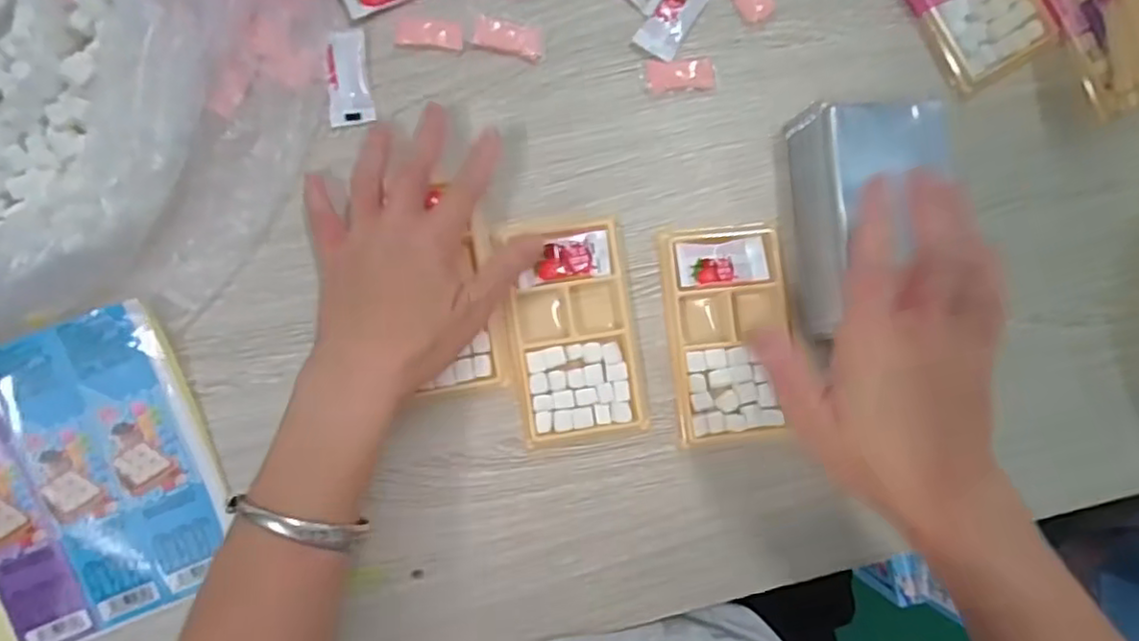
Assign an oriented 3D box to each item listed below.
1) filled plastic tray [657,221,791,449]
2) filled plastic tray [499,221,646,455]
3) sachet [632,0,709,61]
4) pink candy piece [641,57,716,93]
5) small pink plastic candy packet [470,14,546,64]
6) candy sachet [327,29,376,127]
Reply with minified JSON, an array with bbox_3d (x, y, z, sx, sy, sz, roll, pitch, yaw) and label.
[{"bbox_3d":[0.100,0.007,0.405,0.075,0.013,0.129,-6,86,-4],"label":"filled plastic tray"},{"bbox_3d":[0.003,0.006,0.400,0.074,0.017,0.131,-8,87,-4],"label":"filled plastic tray"},{"bbox_3d":[0.066,-0.193,0.412,0.026,0.006,0.053,33,87,-2],"label":"sachet"},{"bbox_3d":[0.070,-0.156,0.413,0.047,0.004,0.020,-4,89,-4],"label":"pink candy piece"},{"bbox_3d":[-0.038,-0.176,0.405,0.043,0.004,0.021,11,88,-3],"label":"small pink plastic candy packet"},{"bbox_3d":[-0.136,-0.149,0.398,0.026,0.005,0.057,-8,89,-4],"label":"candy sachet"}]

